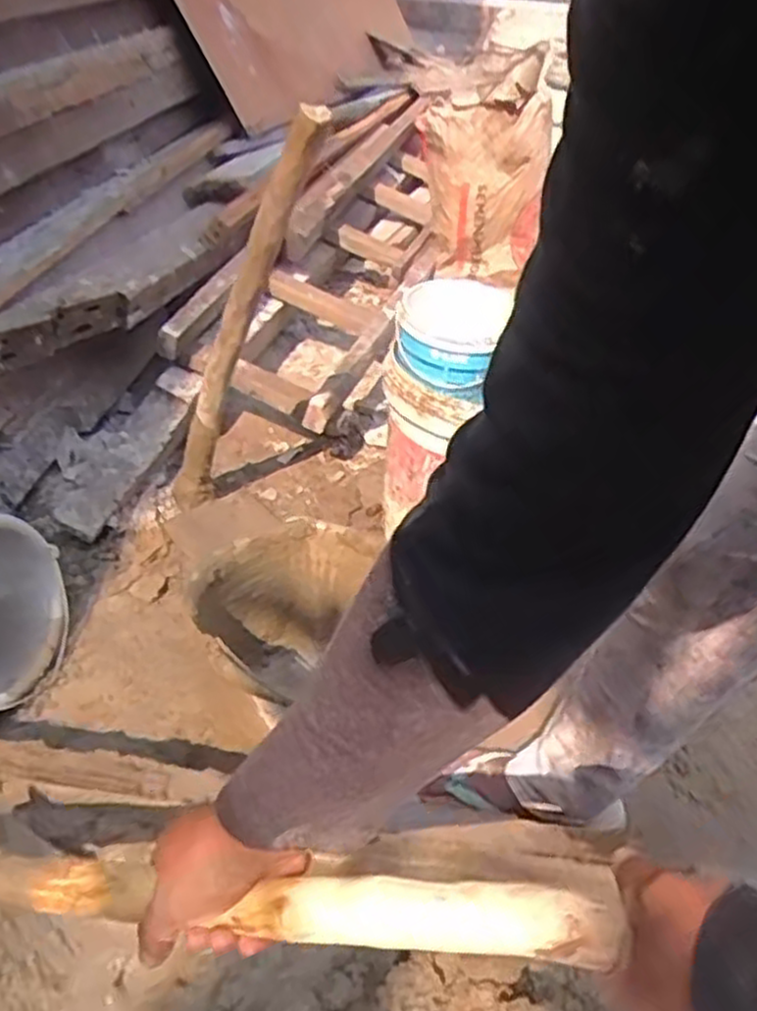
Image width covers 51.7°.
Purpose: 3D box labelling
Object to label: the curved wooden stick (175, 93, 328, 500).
[{"bbox_3d":[-0.205,-0.237,1.115,0.065,0.706,0.064,37,43,7],"label":"curved wooden stick"}]

